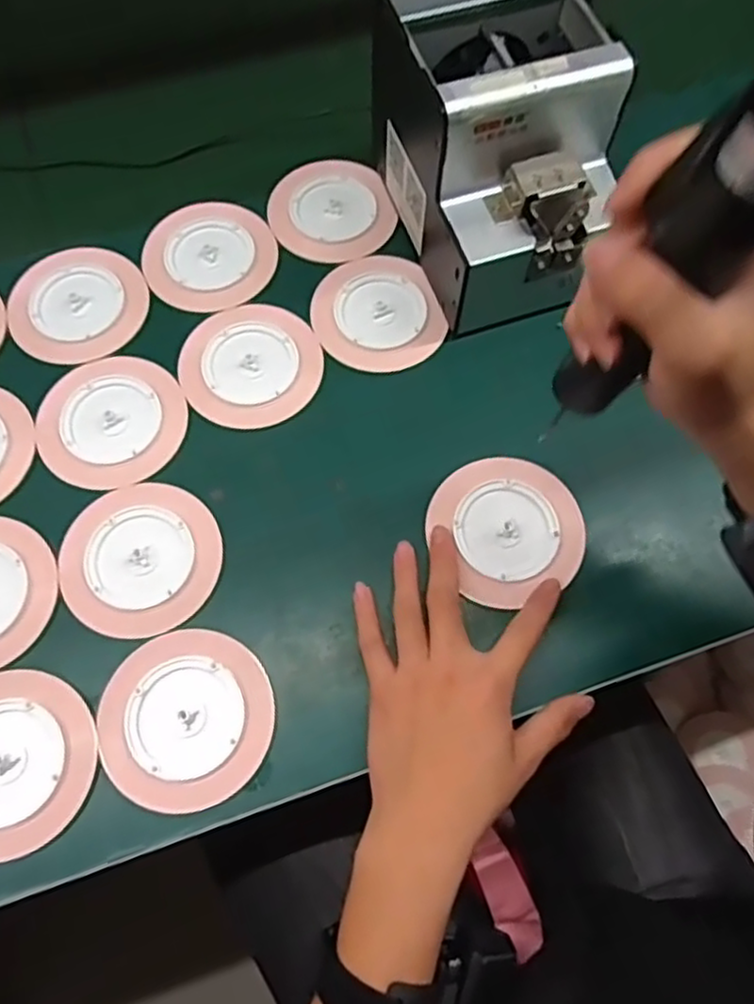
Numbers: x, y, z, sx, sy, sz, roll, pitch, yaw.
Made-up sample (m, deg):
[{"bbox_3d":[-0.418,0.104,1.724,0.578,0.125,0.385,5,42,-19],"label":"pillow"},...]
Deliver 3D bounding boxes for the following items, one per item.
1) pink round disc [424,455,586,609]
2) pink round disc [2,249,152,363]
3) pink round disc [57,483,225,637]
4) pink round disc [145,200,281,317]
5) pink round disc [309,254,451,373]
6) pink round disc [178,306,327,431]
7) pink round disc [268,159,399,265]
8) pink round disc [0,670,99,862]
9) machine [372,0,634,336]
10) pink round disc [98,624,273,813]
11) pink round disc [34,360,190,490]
[{"bbox_3d":[0.085,0.015,0.455,0.092,0.008,0.093,0,69,0],"label":"pink round disc"},{"bbox_3d":[-0.224,-0.147,0.515,0.099,0.005,0.094,10,69,4],"label":"pink round disc"},{"bbox_3d":[-0.152,0.034,0.444,0.101,0.004,0.096,0,69,0],"label":"pink round disc"},{"bbox_3d":[-0.128,-0.190,0.532,0.098,0.004,0.101,0,69,0],"label":"pink round disc"},{"bbox_3d":[0.000,-0.140,0.513,0.091,0.004,0.097,0,69,0],"label":"pink round disc"},{"bbox_3d":[-0.090,-0.099,0.498,0.097,0.004,0.096,0,69,0],"label":"pink round disc"},{"bbox_3d":[-0.036,-0.231,0.547,0.093,0.005,0.098,0,69,0],"label":"pink round disc"},{"bbox_3d":[-0.215,0.148,0.399,0.102,0.005,0.096,0,69,0],"label":"pink round disc"},{"bbox_3d":[0.086,-0.236,0.477,0.139,0.142,0.177,-19,70,-7],"label":"machine"},{"bbox_3d":[-0.113,0.127,0.410,0.099,0.005,0.097,0,69,0],"label":"pink round disc"},{"bbox_3d":[-0.186,-0.057,0.481,0.102,0.004,0.095,0,69,0],"label":"pink round disc"}]

